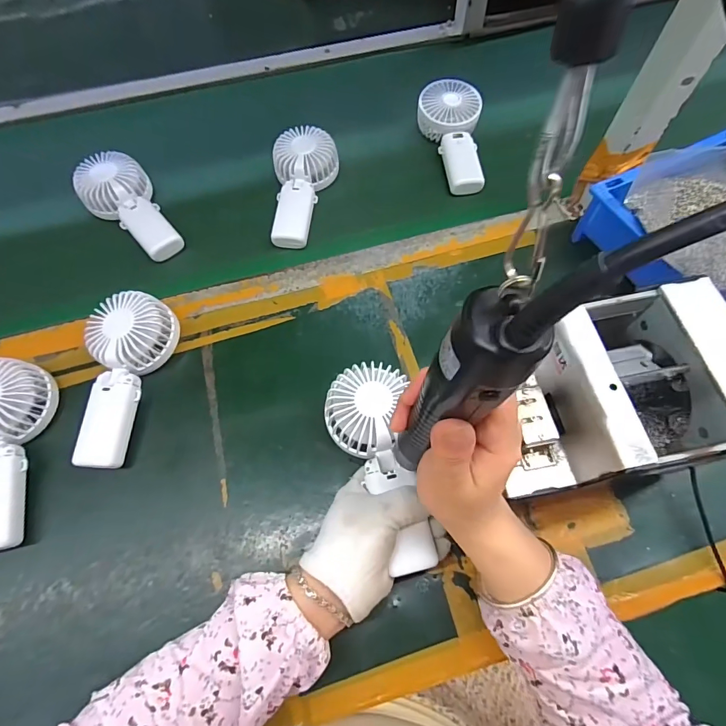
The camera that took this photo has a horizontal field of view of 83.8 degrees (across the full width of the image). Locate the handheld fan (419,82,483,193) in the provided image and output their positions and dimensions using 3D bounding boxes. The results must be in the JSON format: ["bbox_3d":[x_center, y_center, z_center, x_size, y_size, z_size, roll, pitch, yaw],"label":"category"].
[{"bbox_3d":[0.121,-0.312,0.562,0.084,0.055,0.164,2,66,1],"label":"handheld fan"}]

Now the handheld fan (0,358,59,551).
[{"bbox_3d":[-0.362,0.088,0.396,0.076,0.055,0.181,-3,66,-1],"label":"handheld fan"}]

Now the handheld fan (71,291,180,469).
[{"bbox_3d":[-0.255,0.010,0.425,0.078,0.055,0.172,10,66,5],"label":"handheld fan"}]

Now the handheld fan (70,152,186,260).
[{"bbox_3d":[-0.301,-0.202,0.528,0.085,0.054,0.167,-39,71,-16],"label":"handheld fan"}]

